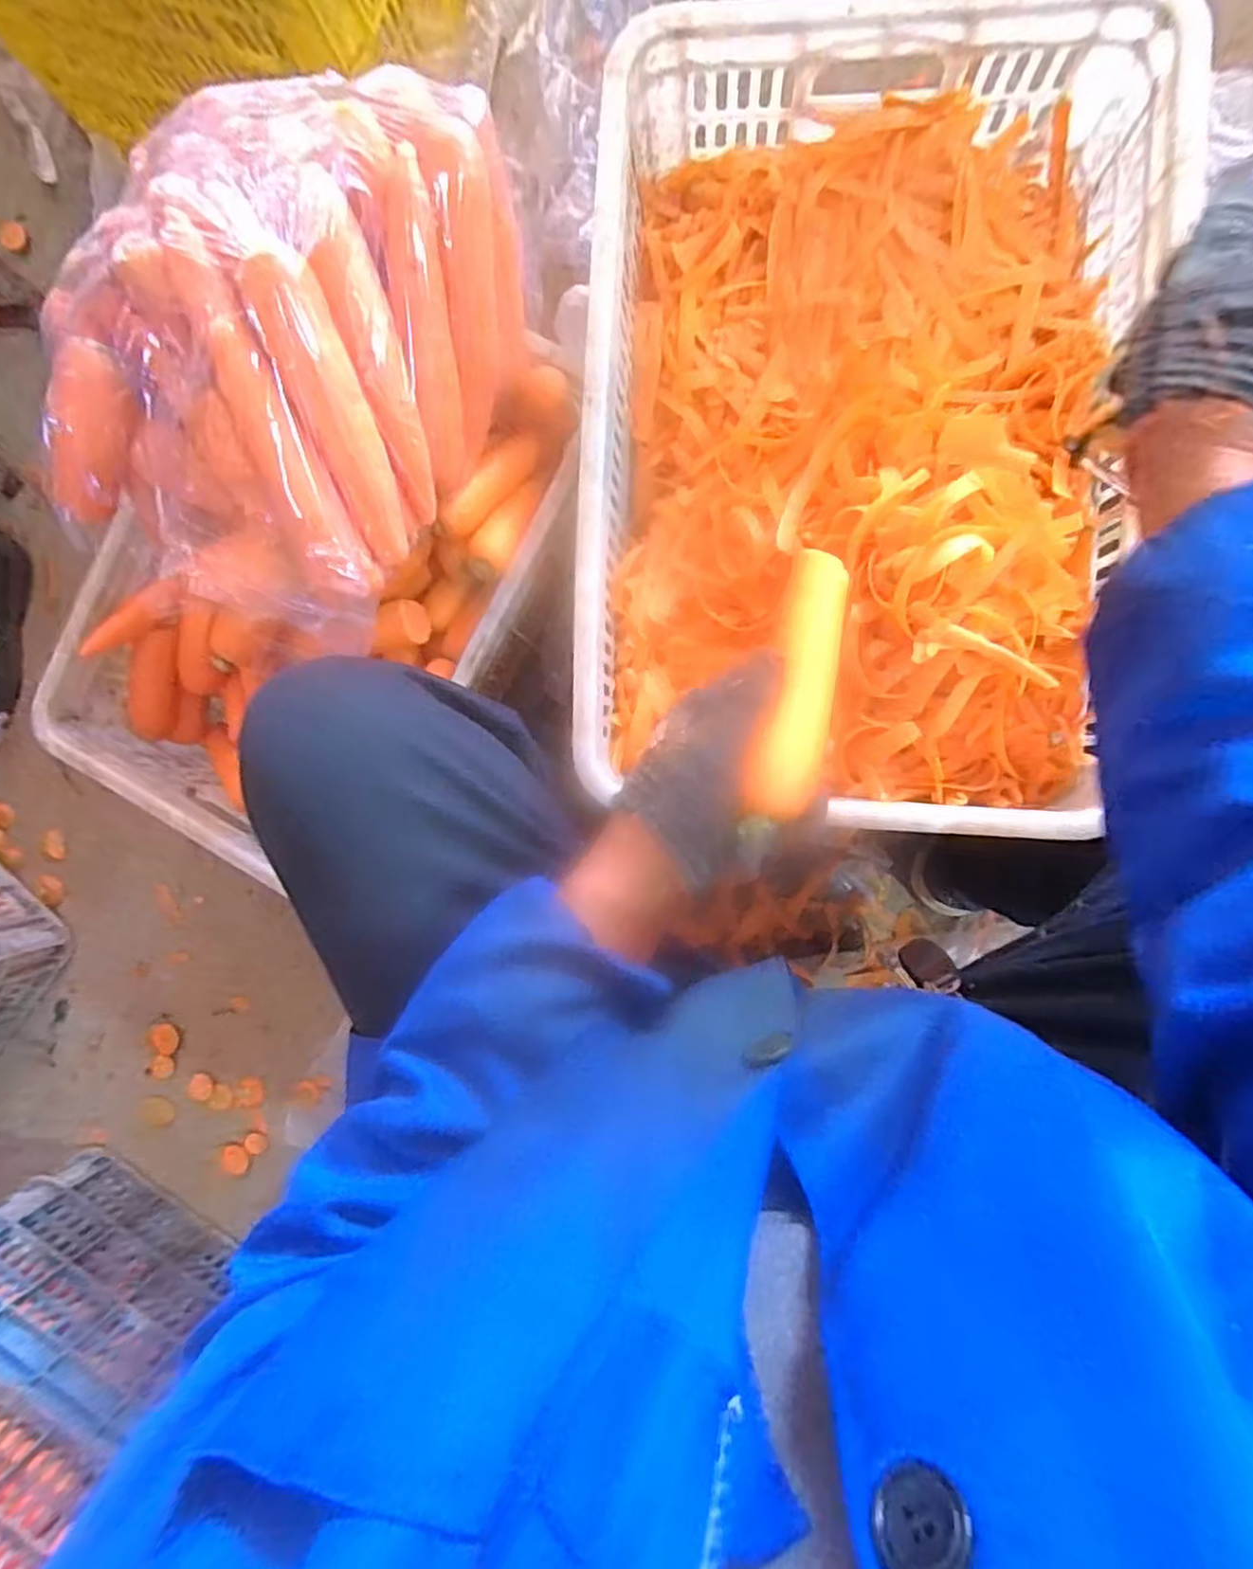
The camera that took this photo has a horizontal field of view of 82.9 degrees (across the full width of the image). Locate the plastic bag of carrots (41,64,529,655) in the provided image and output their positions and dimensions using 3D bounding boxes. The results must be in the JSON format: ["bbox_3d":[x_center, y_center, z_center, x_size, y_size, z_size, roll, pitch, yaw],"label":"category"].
[{"bbox_3d":[-0.253,-0.314,0.500,0.277,0.153,0.355,25,95,5],"label":"plastic bag of carrots"}]

